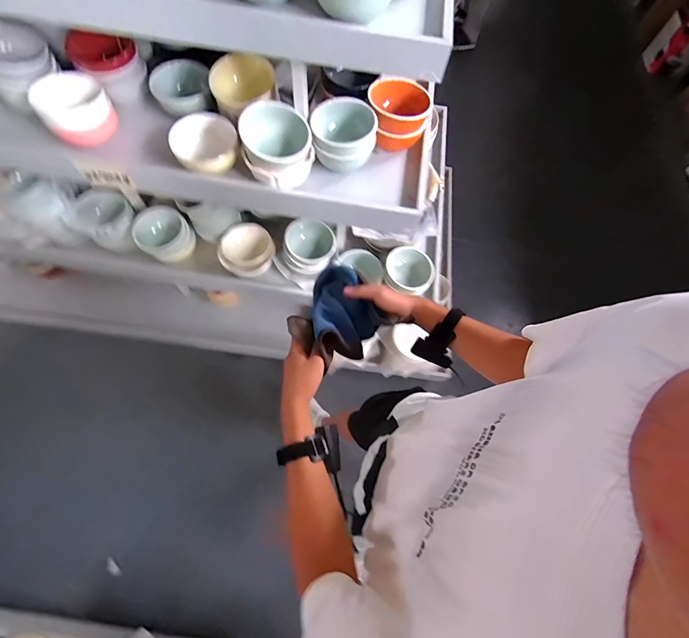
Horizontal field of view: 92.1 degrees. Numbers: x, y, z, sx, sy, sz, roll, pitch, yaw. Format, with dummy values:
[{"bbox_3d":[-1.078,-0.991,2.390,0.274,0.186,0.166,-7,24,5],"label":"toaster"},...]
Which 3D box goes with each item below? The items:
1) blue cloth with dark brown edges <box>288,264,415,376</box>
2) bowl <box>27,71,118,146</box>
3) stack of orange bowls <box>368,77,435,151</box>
[{"bbox_3d":[-0.017,-0.004,0.564,0.138,0.058,0.145,-40,75,-17],"label":"blue cloth with dark brown edges"},{"bbox_3d":[-0.638,-0.501,0.791,0.146,0.094,0.117,-38,74,-16],"label":"bowl"},{"bbox_3d":[0.132,-0.516,0.830,0.153,0.096,0.157,17,68,4],"label":"stack of orange bowls"}]

